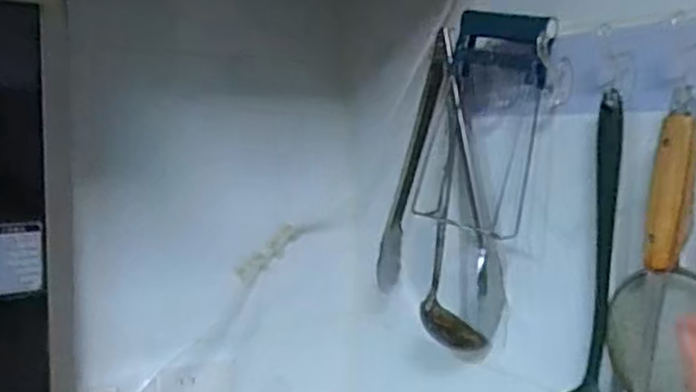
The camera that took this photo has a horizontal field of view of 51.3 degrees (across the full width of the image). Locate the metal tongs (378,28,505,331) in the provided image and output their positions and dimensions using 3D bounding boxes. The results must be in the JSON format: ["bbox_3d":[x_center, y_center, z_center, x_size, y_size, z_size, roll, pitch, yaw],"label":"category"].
[{"bbox_3d":[0.086,-0.011,0.706,0.053,0.259,0.160,-2,5,-23],"label":"metal tongs"}]

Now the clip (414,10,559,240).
[{"bbox_3d":[0.114,-0.065,0.642,0.023,0.192,0.115,-11,24,-44],"label":"clip"}]

